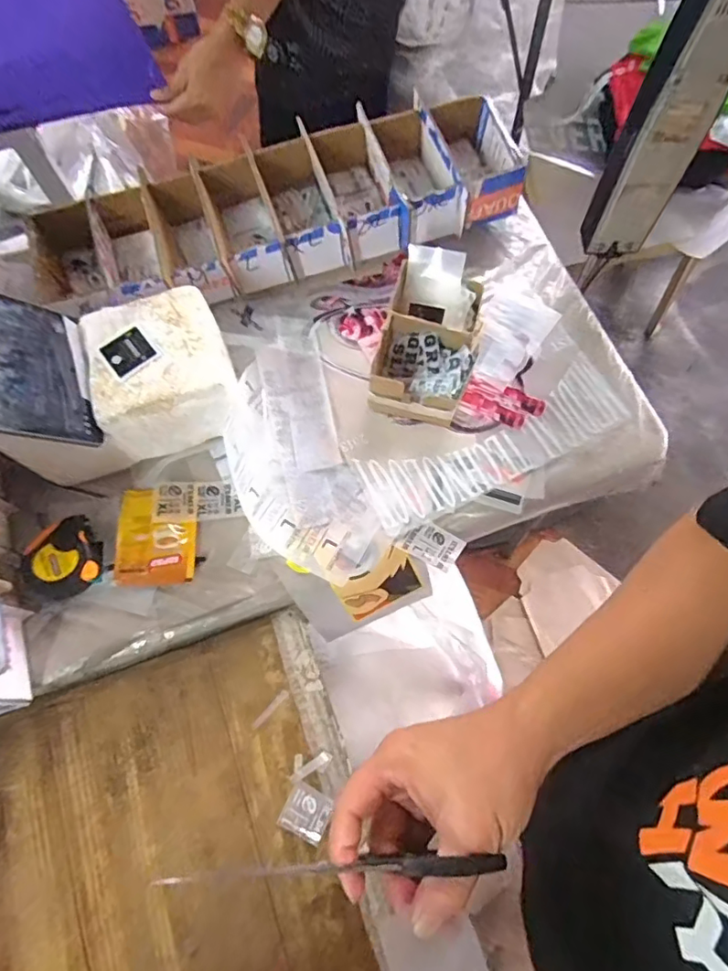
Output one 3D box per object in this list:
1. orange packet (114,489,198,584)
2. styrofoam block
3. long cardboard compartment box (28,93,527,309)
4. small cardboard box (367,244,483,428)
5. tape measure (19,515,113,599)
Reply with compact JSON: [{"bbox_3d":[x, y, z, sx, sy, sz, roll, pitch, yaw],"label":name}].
[{"bbox_3d":[-0.228,0.055,0.607,0.083,0.016,0.107,-4,69,1],"label":"orange packet"},{"bbox_3d":[-0.220,-0.122,0.619,0.136,0.111,0.146,-18,70,-4],"label":"styrofoam block"},{"bbox_3d":[-0.111,-0.348,0.716,0.602,0.086,0.173,-17,70,-3],"label":"long cardboard compartment box"},{"bbox_3d":[0.080,-0.177,0.657,0.112,0.065,0.200,14,72,8],"label":"small cardboard box"},{"bbox_3d":[-0.322,0.081,0.584,0.081,0.042,0.073,-30,70,-9],"label":"tape measure"}]

